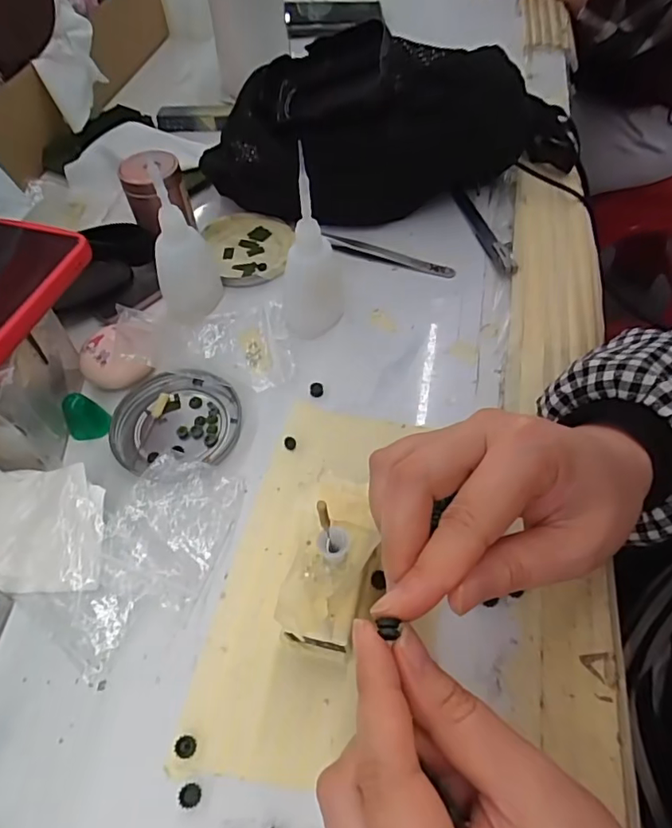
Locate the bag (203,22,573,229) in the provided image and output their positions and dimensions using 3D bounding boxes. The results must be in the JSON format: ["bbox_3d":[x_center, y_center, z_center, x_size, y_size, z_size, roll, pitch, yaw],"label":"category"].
[{"bbox_3d":[0.053,-0.222,0.414,0.313,0.120,0.085,-6,56,-3],"label":"bag"}]

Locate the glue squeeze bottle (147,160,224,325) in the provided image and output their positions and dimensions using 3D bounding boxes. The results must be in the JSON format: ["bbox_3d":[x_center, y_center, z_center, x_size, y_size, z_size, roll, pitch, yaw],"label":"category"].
[{"bbox_3d":[-0.105,-0.113,0.356,0.036,0.102,0.035,-1,56,1],"label":"glue squeeze bottle"}]

